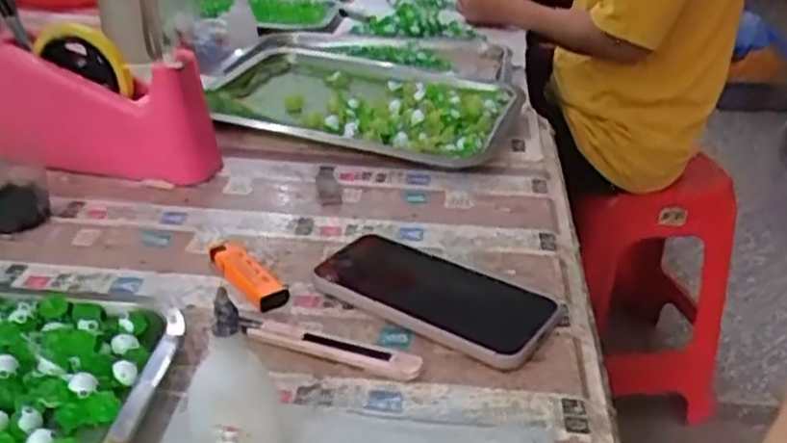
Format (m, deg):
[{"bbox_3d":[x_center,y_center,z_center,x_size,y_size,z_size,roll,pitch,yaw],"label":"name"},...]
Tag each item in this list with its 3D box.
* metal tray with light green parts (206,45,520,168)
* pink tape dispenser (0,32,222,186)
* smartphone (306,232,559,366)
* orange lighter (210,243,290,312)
[{"bbox_3d":[-0.028,-0.123,0.793,0.301,0.045,0.226,8,28,10],"label":"metal tray with light green parts"},{"bbox_3d":[-0.265,-0.106,0.670,0.200,0.109,0.087,11,29,16],"label":"pink tape dispenser"},{"bbox_3d":[0.031,0.047,0.517,0.157,0.014,0.088,19,32,29],"label":"smartphone"},{"bbox_3d":[-0.102,0.035,0.532,0.025,0.011,0.083,-20,35,-37],"label":"orange lighter"}]

